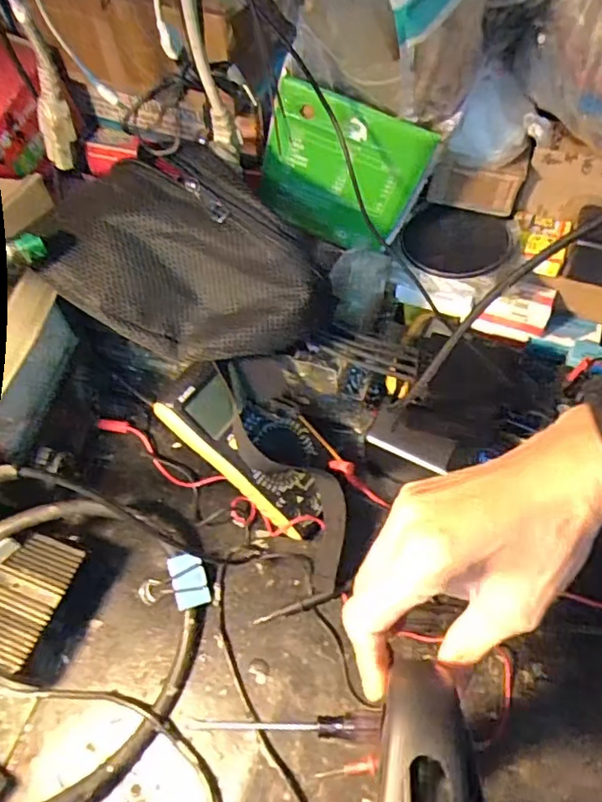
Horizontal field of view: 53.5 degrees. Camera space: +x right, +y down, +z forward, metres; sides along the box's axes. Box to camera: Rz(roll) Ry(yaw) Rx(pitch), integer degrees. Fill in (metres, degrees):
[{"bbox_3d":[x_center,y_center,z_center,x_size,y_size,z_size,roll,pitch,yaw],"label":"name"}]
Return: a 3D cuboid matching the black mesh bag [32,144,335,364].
[{"bbox_3d":[-0.077,-0.101,0.443,0.198,0.065,0.143,32,95,-8],"label":"black mesh bag"}]

